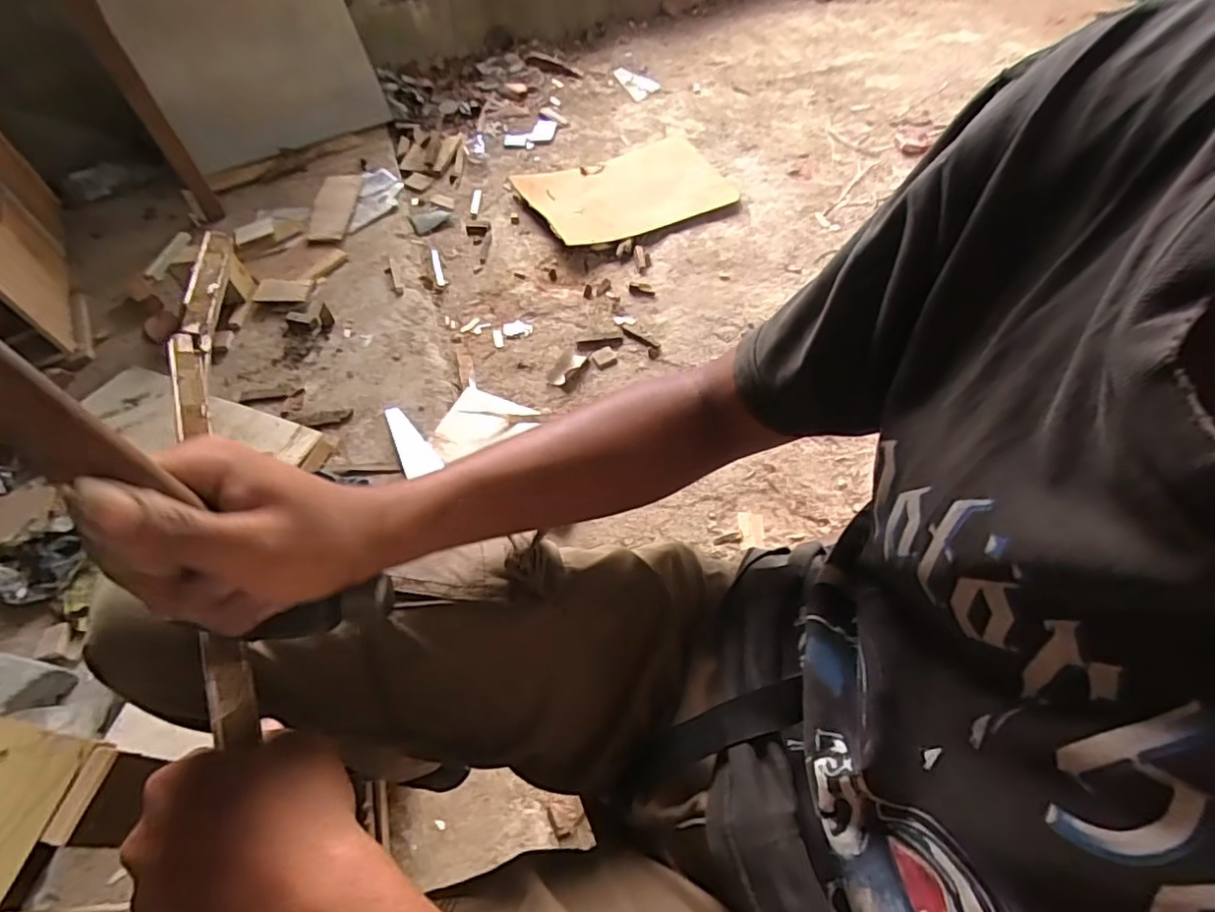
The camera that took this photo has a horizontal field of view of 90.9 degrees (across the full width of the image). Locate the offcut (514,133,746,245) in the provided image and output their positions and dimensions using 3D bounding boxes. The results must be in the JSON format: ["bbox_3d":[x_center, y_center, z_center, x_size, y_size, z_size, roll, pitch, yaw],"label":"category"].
[{"bbox_3d":[0.068,-0.768,1.728,0.565,0.037,0.357,-21,61,-18],"label":"offcut"}]

